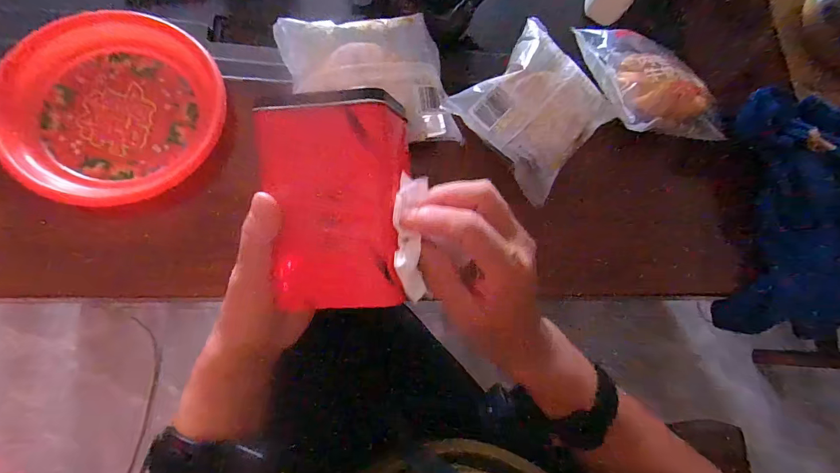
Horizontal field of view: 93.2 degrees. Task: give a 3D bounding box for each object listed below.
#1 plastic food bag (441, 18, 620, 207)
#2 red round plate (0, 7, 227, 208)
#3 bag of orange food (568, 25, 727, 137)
[{"bbox_3d":[0.108,-0.118,0.360,0.120,0.032,0.124,43,74,3],"label":"plastic food bag"},{"bbox_3d":[-0.255,-0.111,0.332,0.163,0.022,0.169,2,77,-10],"label":"red round plate"},{"bbox_3d":[0.225,-0.139,0.386,0.172,0.048,0.070,30,74,-1],"label":"bag of orange food"}]

